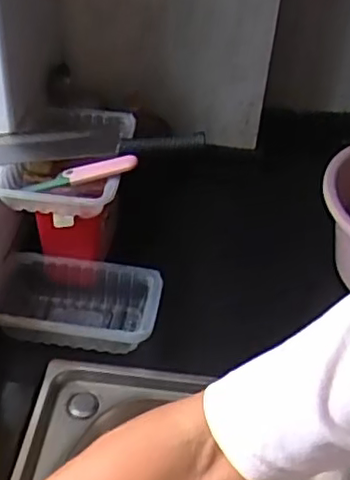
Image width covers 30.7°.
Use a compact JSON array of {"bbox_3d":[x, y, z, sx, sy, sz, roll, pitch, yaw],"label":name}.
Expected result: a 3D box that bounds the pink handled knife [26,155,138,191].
[{"bbox_3d":[-0.117,-0.082,0.809,0.140,0.021,0.025,-14,40,4],"label":"pink handled knife"}]

